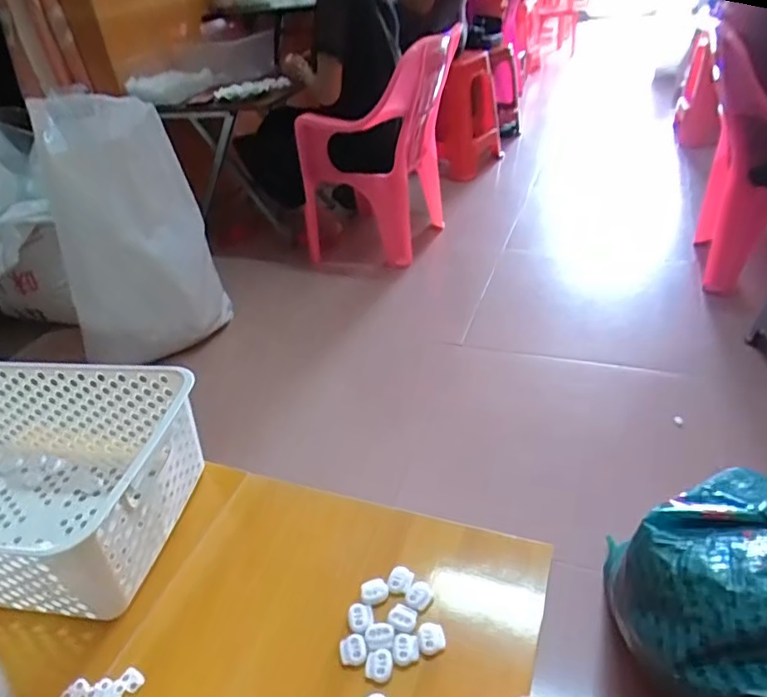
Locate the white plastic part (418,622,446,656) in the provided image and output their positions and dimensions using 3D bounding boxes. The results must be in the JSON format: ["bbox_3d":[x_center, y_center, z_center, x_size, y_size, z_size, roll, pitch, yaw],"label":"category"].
[{"bbox_3d":[0.035,0.213,0.436,0.020,0.008,0.020,-7,35,0],"label":"white plastic part"}]

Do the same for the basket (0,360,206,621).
[{"bbox_3d":[-0.333,0.117,0.542,0.299,0.115,0.187,2,36,13],"label":"basket"}]

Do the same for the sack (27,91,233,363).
[{"bbox_3d":[-0.685,-0.302,1.582,0.371,0.651,0.294,-23,38,-22],"label":"sack"}]

